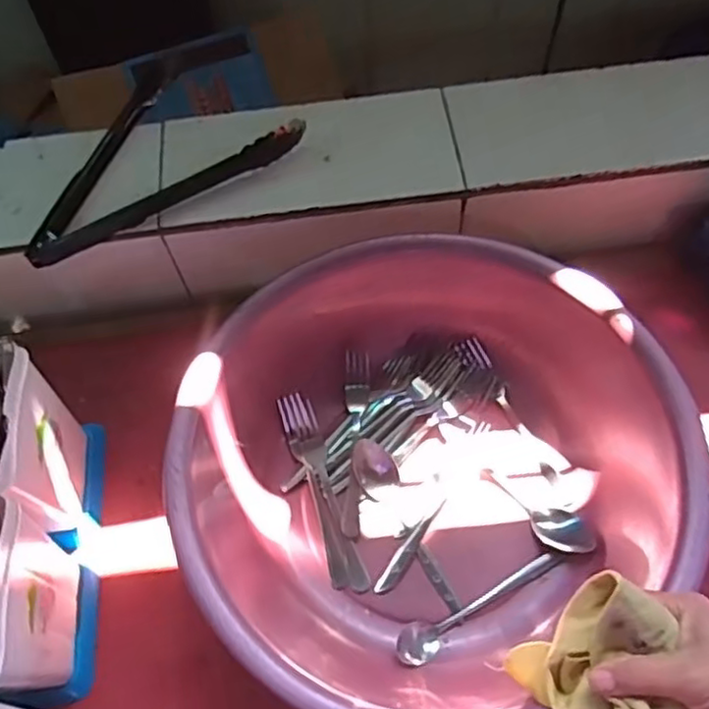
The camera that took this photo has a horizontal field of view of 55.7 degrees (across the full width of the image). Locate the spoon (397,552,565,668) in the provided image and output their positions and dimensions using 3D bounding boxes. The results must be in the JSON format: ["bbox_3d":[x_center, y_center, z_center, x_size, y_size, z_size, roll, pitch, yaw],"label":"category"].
[{"bbox_3d":[0.104,0.201,0.545,0.157,0.033,0.029,-29,63,-12],"label":"spoon"}]

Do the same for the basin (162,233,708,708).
[{"bbox_3d":[0.056,0.088,0.559,0.377,0.124,0.366,-2,61,3],"label":"basin"}]

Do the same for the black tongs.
[{"bbox_3d":[-0.224,-0.224,0.698,0.284,0.034,0.199,-29,63,-12],"label":"black tongs"}]

